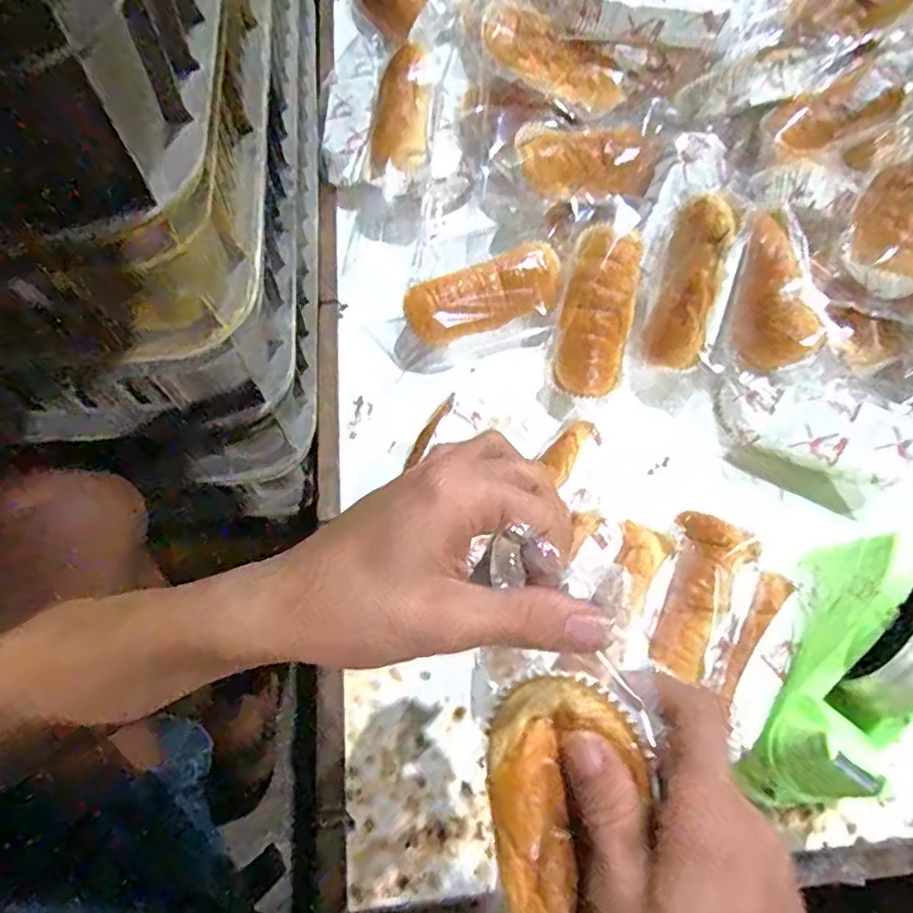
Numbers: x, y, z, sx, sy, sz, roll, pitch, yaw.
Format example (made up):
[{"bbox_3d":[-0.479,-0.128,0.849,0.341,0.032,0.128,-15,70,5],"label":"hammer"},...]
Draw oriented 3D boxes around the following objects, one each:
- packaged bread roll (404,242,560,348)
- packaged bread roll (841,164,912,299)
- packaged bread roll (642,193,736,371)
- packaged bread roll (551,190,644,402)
[{"bbox_3d":[0.023,-0.138,0.545,0.132,0.058,0.051,-17,69,-9],"label":"packaged bread roll"},{"bbox_3d":[0.377,-0.194,0.531,0.063,0.043,0.127,29,70,10],"label":"packaged bread roll"},{"bbox_3d":[0.193,-0.143,0.514,0.042,0.034,0.138,13,102,3],"label":"packaged bread roll"},{"bbox_3d":[0.124,-0.138,0.526,0.071,0.046,0.178,13,89,3],"label":"packaged bread roll"}]

